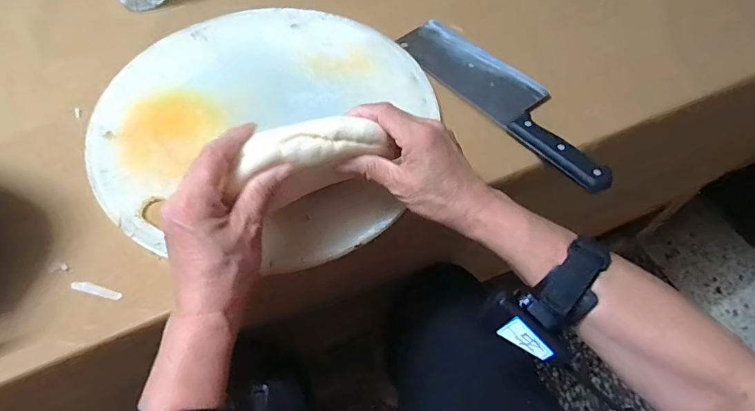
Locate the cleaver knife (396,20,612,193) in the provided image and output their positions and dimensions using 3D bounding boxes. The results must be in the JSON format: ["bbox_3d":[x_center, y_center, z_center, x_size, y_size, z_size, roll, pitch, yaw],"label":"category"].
[{"bbox_3d":[0.140,-0.125,0.493,0.074,0.023,0.289,-33,65,-21],"label":"cleaver knife"}]

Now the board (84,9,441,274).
[{"bbox_3d":[-0.113,-0.100,0.464,0.325,0.018,0.336,1,58,-2],"label":"board"}]

